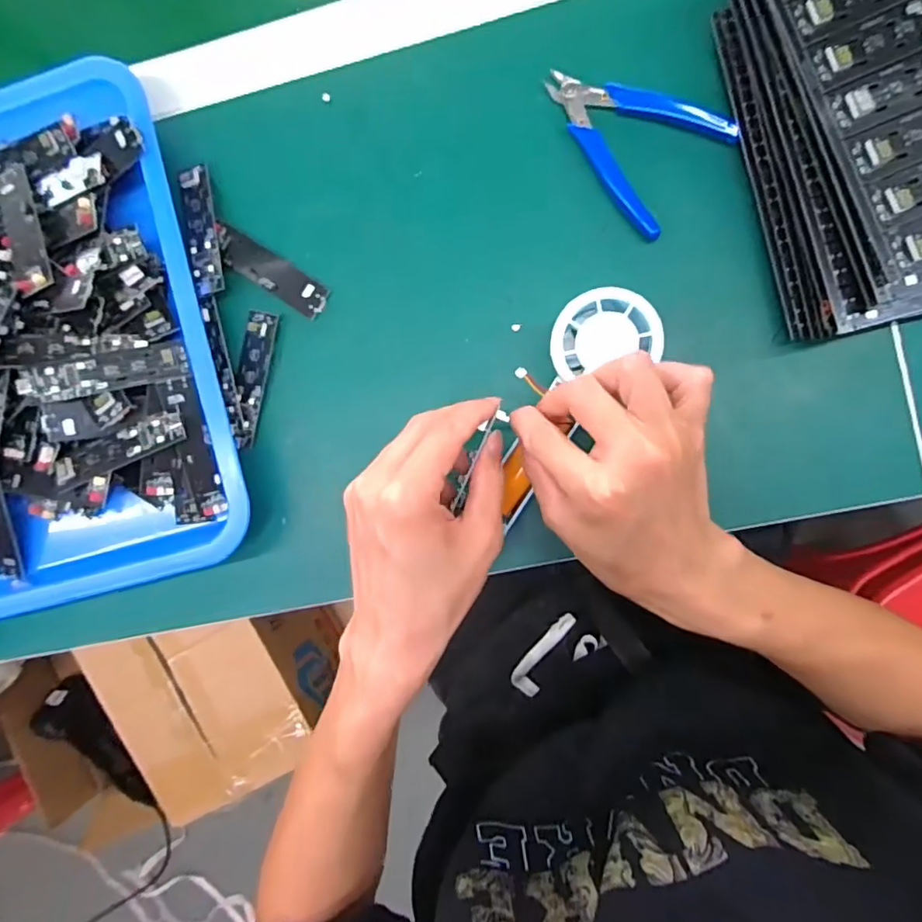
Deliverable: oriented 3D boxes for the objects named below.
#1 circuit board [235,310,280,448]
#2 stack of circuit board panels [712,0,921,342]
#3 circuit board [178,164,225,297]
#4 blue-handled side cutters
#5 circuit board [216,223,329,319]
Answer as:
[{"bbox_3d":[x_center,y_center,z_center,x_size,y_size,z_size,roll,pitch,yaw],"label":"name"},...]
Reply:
[{"bbox_3d":[-0.141,-0.055,0.373,0.021,0.006,0.090,12,92,7],"label":"circuit board"},{"bbox_3d":[0.225,-0.186,0.299,0.117,0.066,0.214,-14,89,7],"label":"stack of circuit board panels"},{"bbox_3d":[-0.172,-0.153,0.367,0.020,0.007,0.085,-10,85,1],"label":"circuit board"},{"bbox_3d":[0.101,-0.202,0.339,0.111,0.009,0.076,42,95,4],"label":"blue-handled side cutters"},{"bbox_3d":[-0.129,-0.127,0.370,0.084,0.007,0.023,31,94,5],"label":"circuit board"}]

